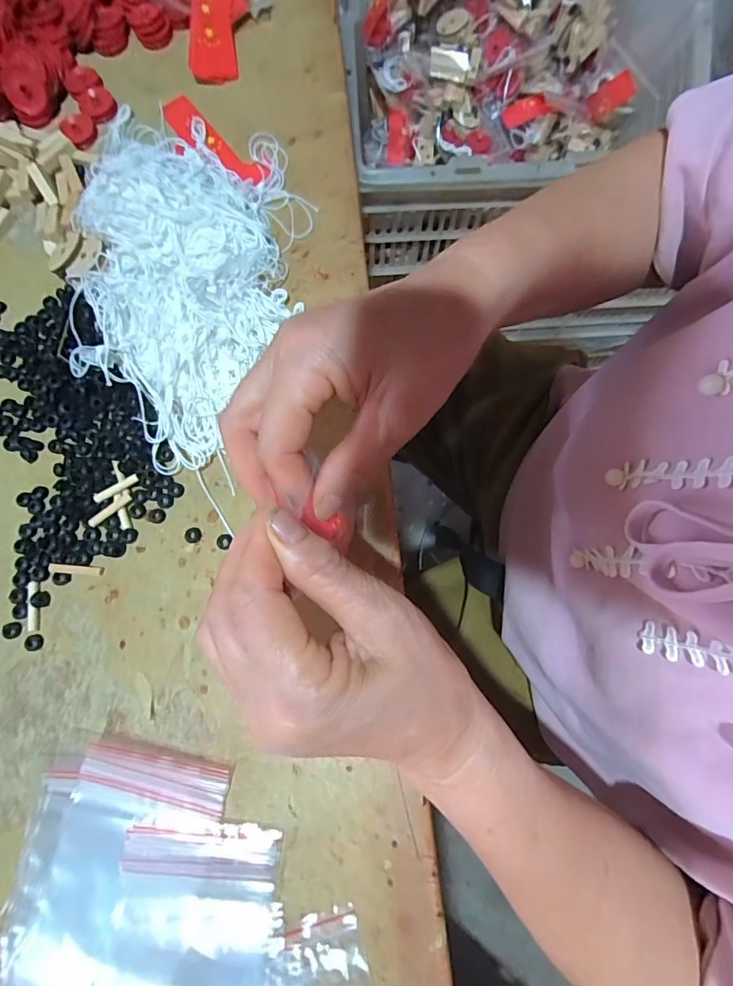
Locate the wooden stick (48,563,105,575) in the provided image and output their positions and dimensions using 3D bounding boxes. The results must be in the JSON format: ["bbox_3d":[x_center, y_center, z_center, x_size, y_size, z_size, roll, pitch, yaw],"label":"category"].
[{"bbox_3d":[-0.185,0.048,0.283,0.032,0.004,0.006,4,78,2],"label":"wooden stick"}]

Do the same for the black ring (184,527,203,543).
[{"bbox_3d":[-0.112,0.027,0.289,0.010,0.004,0.010,0,78,1],"label":"black ring"}]

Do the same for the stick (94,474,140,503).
[{"bbox_3d":[-0.164,-0.003,0.292,0.030,0.004,0.006,-30,79,-6],"label":"stick"}]

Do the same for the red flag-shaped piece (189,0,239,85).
[{"bbox_3d":[-0.125,-0.371,0.357,0.038,0.011,0.082,-4,96,2],"label":"red flag-shaped piece"}]

